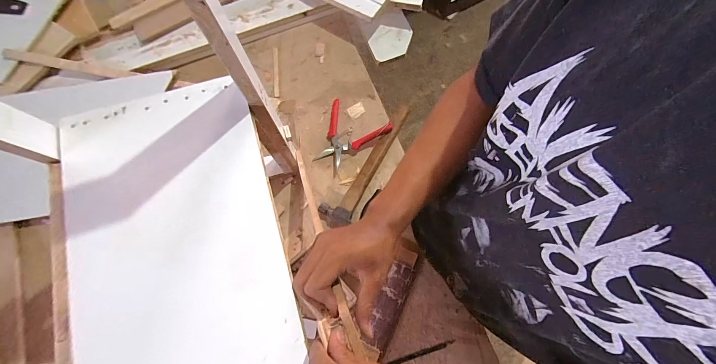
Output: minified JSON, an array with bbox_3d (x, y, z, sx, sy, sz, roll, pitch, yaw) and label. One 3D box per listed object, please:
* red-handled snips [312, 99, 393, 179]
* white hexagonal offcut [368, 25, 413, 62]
[{"bbox_3d":[-0.023,-0.094,0.721,0.144,0.025,0.151,27,77,9],"label":"red-handled snips"},{"bbox_3d":[0.081,-0.354,0.805,0.099,0.016,0.094,12,80,2],"label":"white hexagonal offcut"}]

